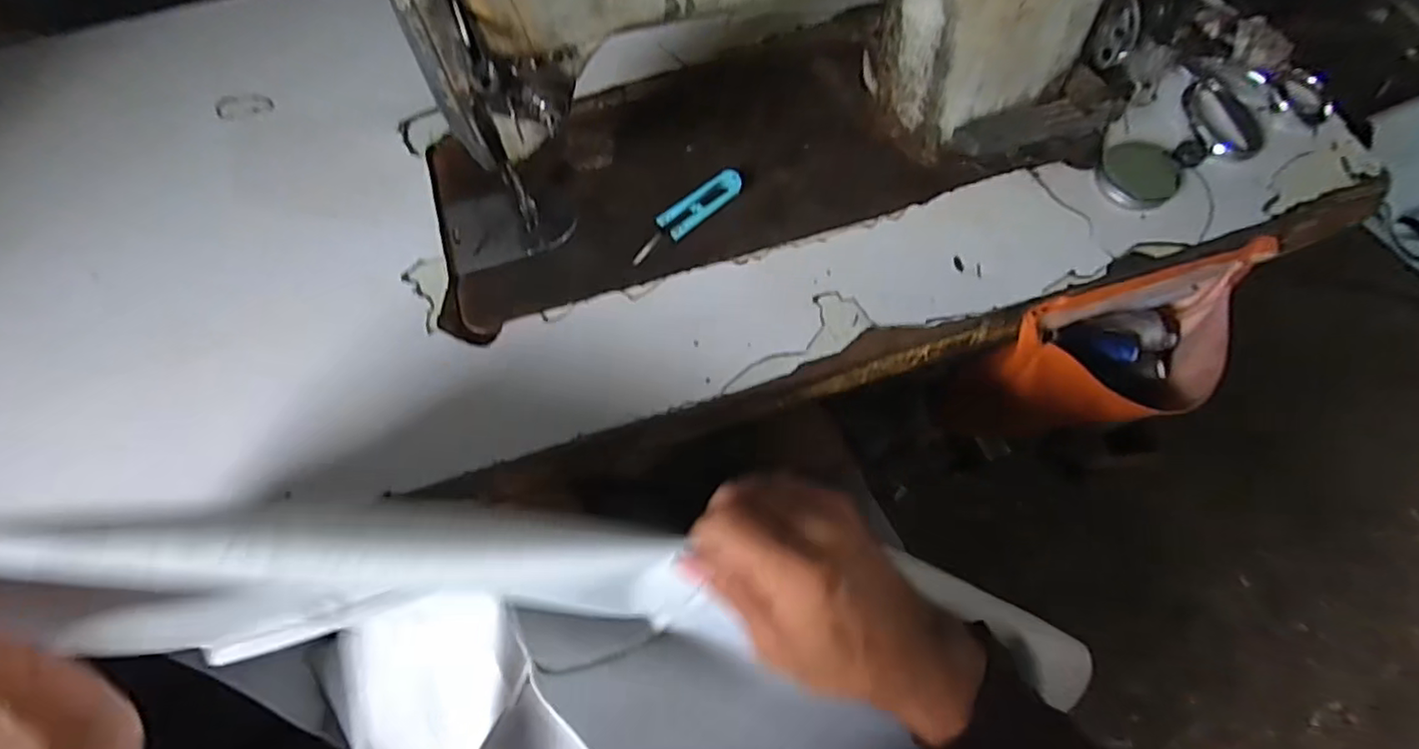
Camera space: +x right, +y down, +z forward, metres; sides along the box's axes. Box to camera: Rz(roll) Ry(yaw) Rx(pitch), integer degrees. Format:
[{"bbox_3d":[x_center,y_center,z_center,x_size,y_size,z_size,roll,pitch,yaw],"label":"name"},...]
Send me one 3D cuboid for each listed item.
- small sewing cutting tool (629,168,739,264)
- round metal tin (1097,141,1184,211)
[{"bbox_3d":[-0.018,-0.118,0.467,0.102,0.006,0.027,-40,70,-16],"label":"small sewing cutting tool"},{"bbox_3d":[0.316,-0.149,0.467,0.053,0.011,0.063,36,71,16],"label":"round metal tin"}]

